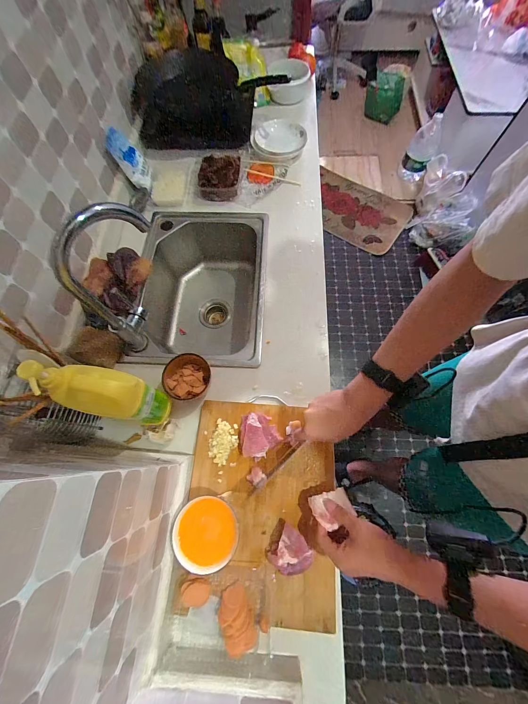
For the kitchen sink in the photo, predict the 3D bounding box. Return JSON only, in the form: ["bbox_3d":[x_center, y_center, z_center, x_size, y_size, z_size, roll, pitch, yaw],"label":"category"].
[{"bbox_3d":[-0.180,-0.156,0.817,0.358,0.219,0.469,2,69,2],"label":"kitchen sink"}]

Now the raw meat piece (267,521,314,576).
[{"bbox_3d":[0.048,0.350,0.467,0.064,0.036,0.067,32,73,12],"label":"raw meat piece"}]

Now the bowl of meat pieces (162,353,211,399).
[{"bbox_3d":[-0.168,0.057,0.596,0.093,0.044,0.100,0,69,1],"label":"bowl of meat pieces"}]

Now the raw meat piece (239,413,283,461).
[{"bbox_3d":[-0.008,0.169,0.545,0.082,0.021,0.085,4,69,3],"label":"raw meat piece"}]

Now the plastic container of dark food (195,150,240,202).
[{"bbox_3d":[-0.139,-0.541,0.815,0.131,0.040,0.166,0,69,1],"label":"plastic container of dark food"}]

